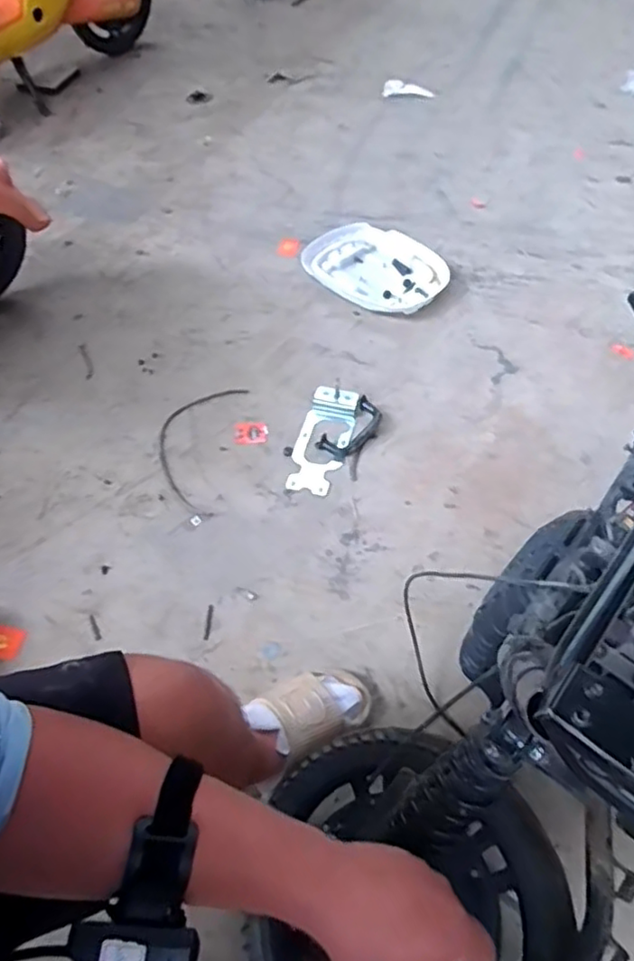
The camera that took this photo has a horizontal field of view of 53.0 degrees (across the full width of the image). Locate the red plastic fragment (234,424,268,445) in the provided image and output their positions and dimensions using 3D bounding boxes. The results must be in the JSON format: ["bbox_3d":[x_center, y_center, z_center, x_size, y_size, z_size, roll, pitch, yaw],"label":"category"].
[{"bbox_3d":[-0.135,-0.097,1.300,0.069,0.004,0.055,-3,54,-2],"label":"red plastic fragment"}]

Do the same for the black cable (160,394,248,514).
[{"bbox_3d":[-0.245,-0.076,1.283,0.152,0.011,0.327,6,55,8],"label":"black cable"}]

